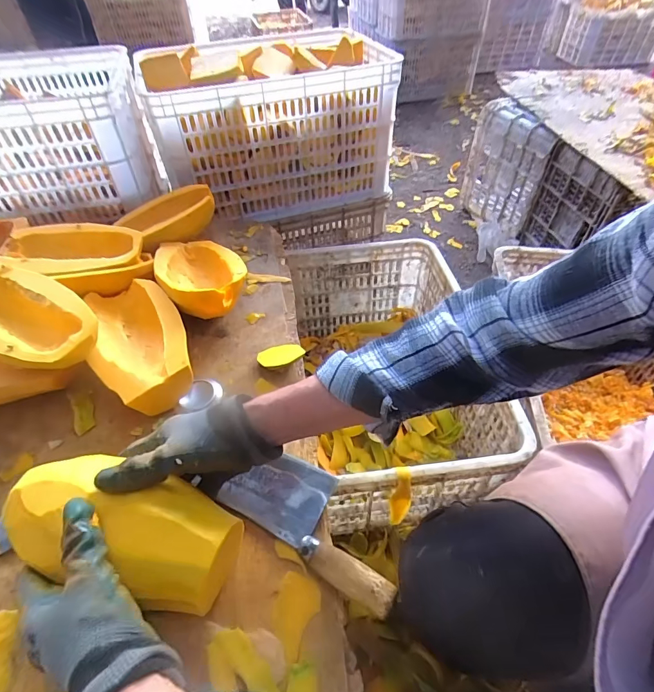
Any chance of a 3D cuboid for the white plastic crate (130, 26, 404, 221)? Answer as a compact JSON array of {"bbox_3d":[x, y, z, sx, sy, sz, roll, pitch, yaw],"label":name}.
[{"bbox_3d":[-0.139,-0.536,0.972,0.520,0.275,0.369,-18,50,-14],"label":"white plastic crate"}]

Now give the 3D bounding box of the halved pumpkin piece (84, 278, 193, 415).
[{"bbox_3d":[-0.253,0.001,0.552,0.119,0.070,0.216,-20,51,-16],"label":"halved pumpkin piece"}]

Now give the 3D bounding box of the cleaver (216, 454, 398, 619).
[{"bbox_3d":[-0.015,0.173,0.418,0.208,0.029,0.087,26,51,23],"label":"cleaver"}]

